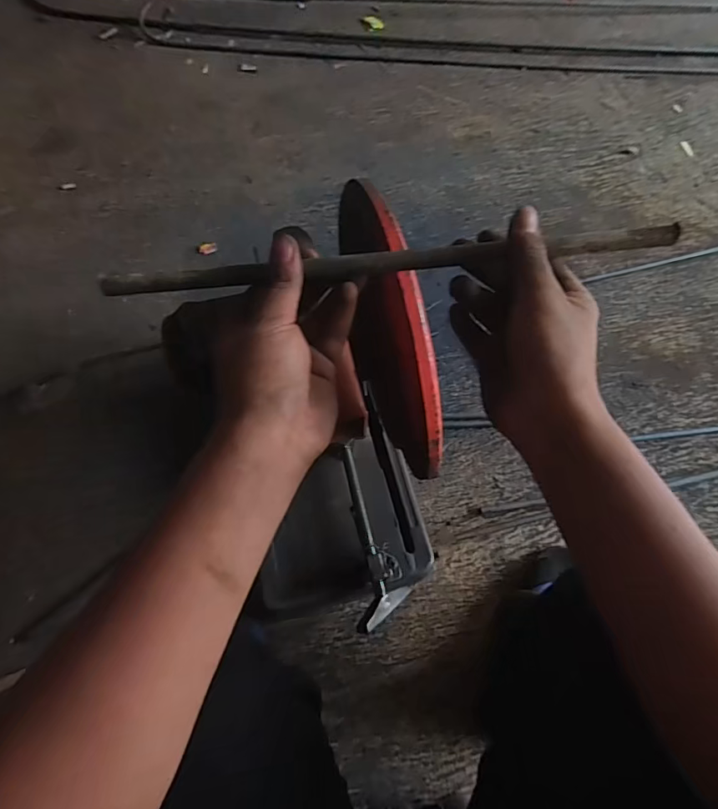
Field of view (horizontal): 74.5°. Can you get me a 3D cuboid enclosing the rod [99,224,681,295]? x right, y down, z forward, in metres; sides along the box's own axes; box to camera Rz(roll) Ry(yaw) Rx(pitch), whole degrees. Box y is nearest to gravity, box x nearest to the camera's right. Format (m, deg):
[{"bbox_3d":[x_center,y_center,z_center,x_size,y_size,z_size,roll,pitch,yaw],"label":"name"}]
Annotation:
[{"bbox_3d":[0.018,-0.085,0.282,0.337,0.014,0.013,-5,65,0],"label":"rod"}]

